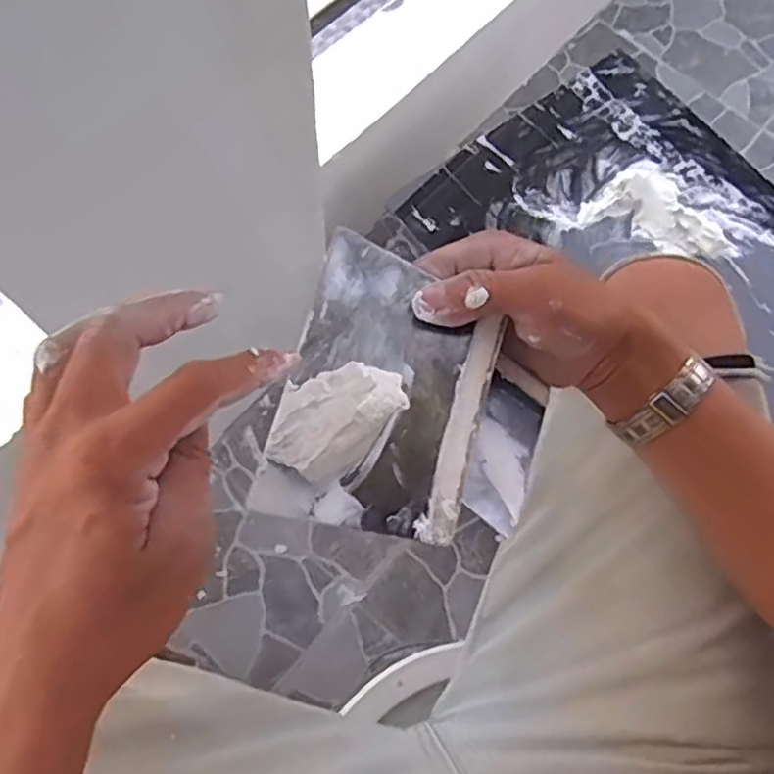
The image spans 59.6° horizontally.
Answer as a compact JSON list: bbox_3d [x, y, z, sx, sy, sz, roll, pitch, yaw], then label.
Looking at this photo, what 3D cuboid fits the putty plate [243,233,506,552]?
[{"bbox_3d":[0.002,-0.002,0.319,0.091,0.041,0.138,14,71,4],"label":"putty plate"}]

